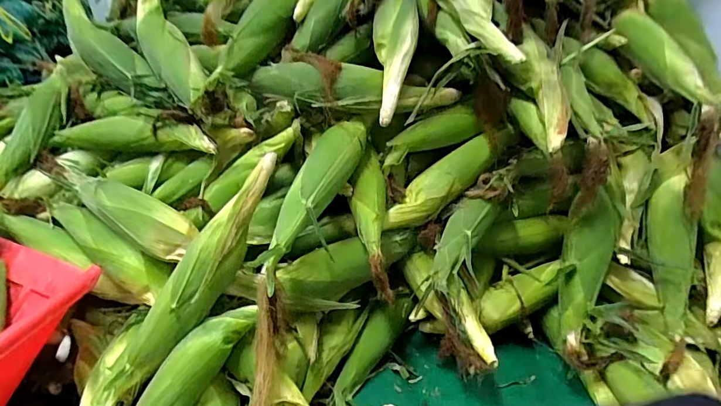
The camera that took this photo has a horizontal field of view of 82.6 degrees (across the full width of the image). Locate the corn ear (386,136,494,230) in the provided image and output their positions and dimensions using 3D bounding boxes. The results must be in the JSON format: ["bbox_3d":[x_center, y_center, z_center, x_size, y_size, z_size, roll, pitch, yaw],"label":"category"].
[{"bbox_3d":[0.125,-0.025,0.658,0.218,0.053,0.048,-39,42,-10],"label":"corn ear"}]

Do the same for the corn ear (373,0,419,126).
[{"bbox_3d":[0.051,-0.236,0.627,0.069,0.244,0.046,4,-13,9],"label":"corn ear"}]

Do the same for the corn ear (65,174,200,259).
[{"bbox_3d":[-0.351,0.005,0.611,0.254,0.050,0.065,26,38,14],"label":"corn ear"}]

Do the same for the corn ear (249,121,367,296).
[{"bbox_3d":[-0.055,-0.017,0.566,0.061,0.062,0.288,13,53,22],"label":"corn ear"}]

